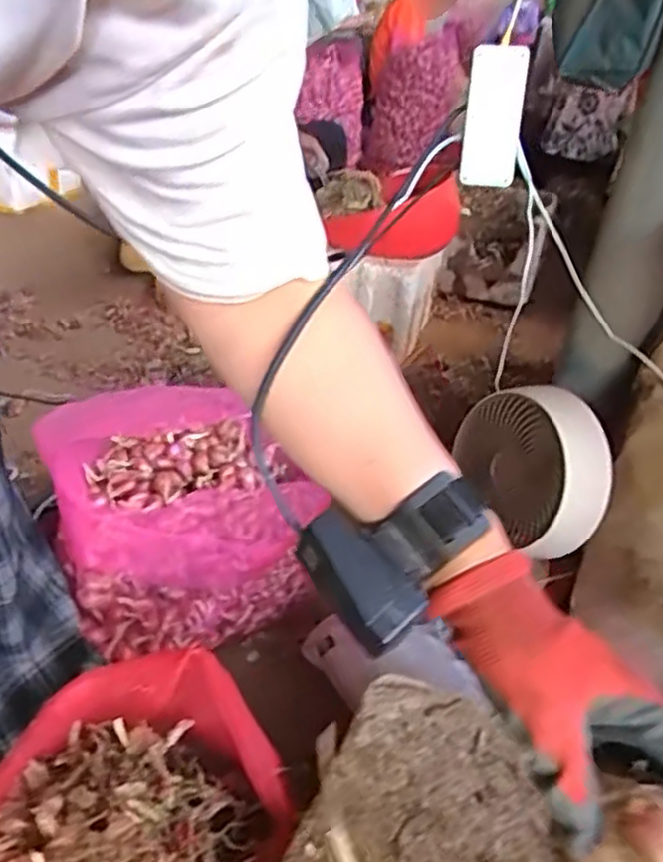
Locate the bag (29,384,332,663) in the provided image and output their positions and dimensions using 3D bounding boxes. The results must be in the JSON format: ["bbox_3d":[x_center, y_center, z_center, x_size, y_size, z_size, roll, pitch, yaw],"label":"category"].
[{"bbox_3d":[-0.221,0.121,1.076,0.343,0.309,0.267,-16,39,-29],"label":"bag"}]

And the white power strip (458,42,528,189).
[{"bbox_3d":[0.235,-0.452,1.044,0.085,0.185,0.027,3,18,6],"label":"white power strip"}]

